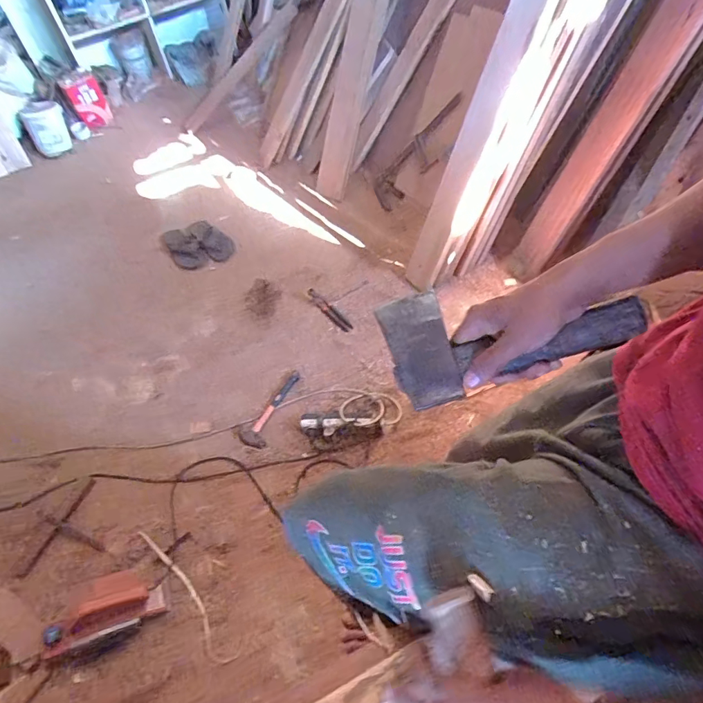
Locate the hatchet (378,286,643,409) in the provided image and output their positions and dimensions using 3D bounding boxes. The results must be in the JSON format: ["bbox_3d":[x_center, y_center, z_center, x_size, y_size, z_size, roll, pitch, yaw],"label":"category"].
[{"bbox_3d":[0.153,-0.015,0.446,0.237,0.034,0.113,-11,75,10],"label":"hatchet"}]

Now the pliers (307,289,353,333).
[{"bbox_3d":[-0.086,-0.146,1.590,0.044,0.024,0.220,-38,61,-20],"label":"pliers"}]

